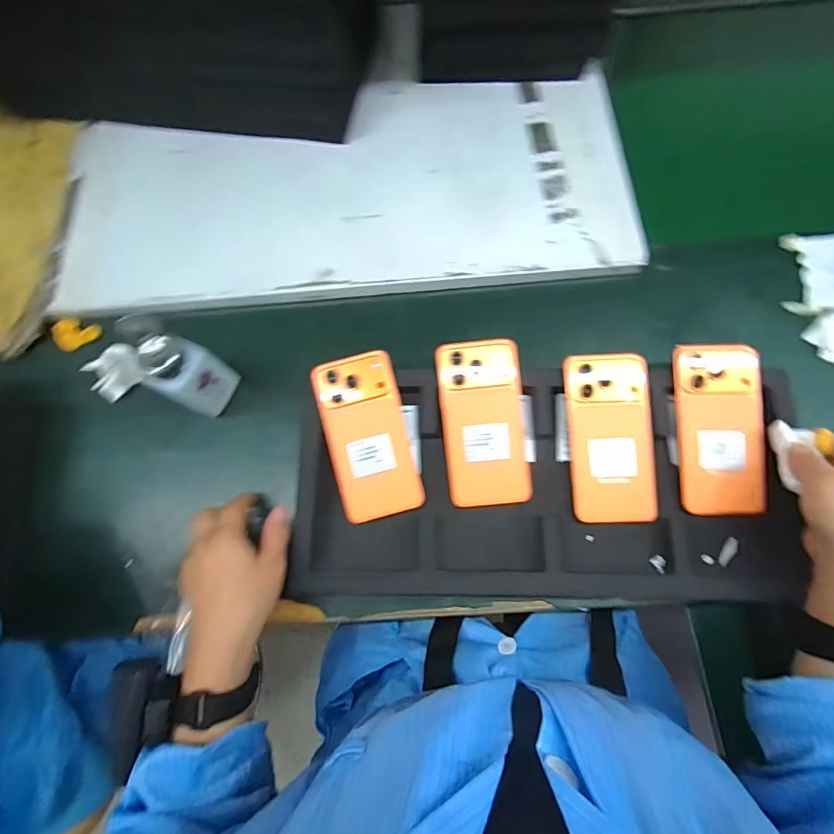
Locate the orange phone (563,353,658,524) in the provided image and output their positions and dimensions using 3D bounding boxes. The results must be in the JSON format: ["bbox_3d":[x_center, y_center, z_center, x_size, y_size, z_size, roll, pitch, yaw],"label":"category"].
[{"bbox_3d":[0.189,0.019,0.427,0.079,0.005,0.161,-3,86,3],"label":"orange phone"}]

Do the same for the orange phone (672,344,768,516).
[{"bbox_3d":[0.294,0.011,0.425,0.080,0.008,0.163,-1,86,3],"label":"orange phone"}]

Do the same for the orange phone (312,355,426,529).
[{"bbox_3d":[-0.049,0.018,0.436,0.080,0.010,0.160,-14,84,-6],"label":"orange phone"}]

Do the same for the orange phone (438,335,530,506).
[{"bbox_3d":[0.066,0.005,0.434,0.081,0.006,0.160,-5,86,-1],"label":"orange phone"}]

